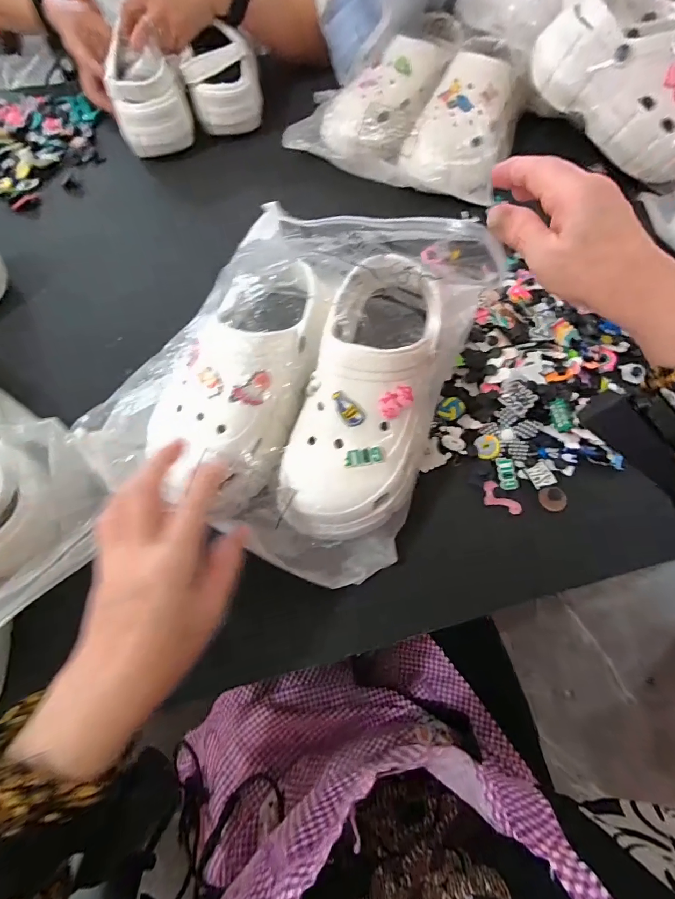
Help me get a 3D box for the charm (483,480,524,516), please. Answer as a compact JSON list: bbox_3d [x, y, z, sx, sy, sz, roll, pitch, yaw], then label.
[{"bbox_3d":[0.148,0.046,0.384,0.020,0.008,0.039,-38,70,-18],"label":"charm"}]

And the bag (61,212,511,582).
[{"bbox_3d":[-0.024,-0.081,0.358,0.241,0.149,0.306,20,65,9],"label":"bag"}]

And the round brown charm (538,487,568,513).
[{"bbox_3d":[0.198,0.045,0.385,0.025,0.007,0.023,0,63,0],"label":"round brown charm"}]

